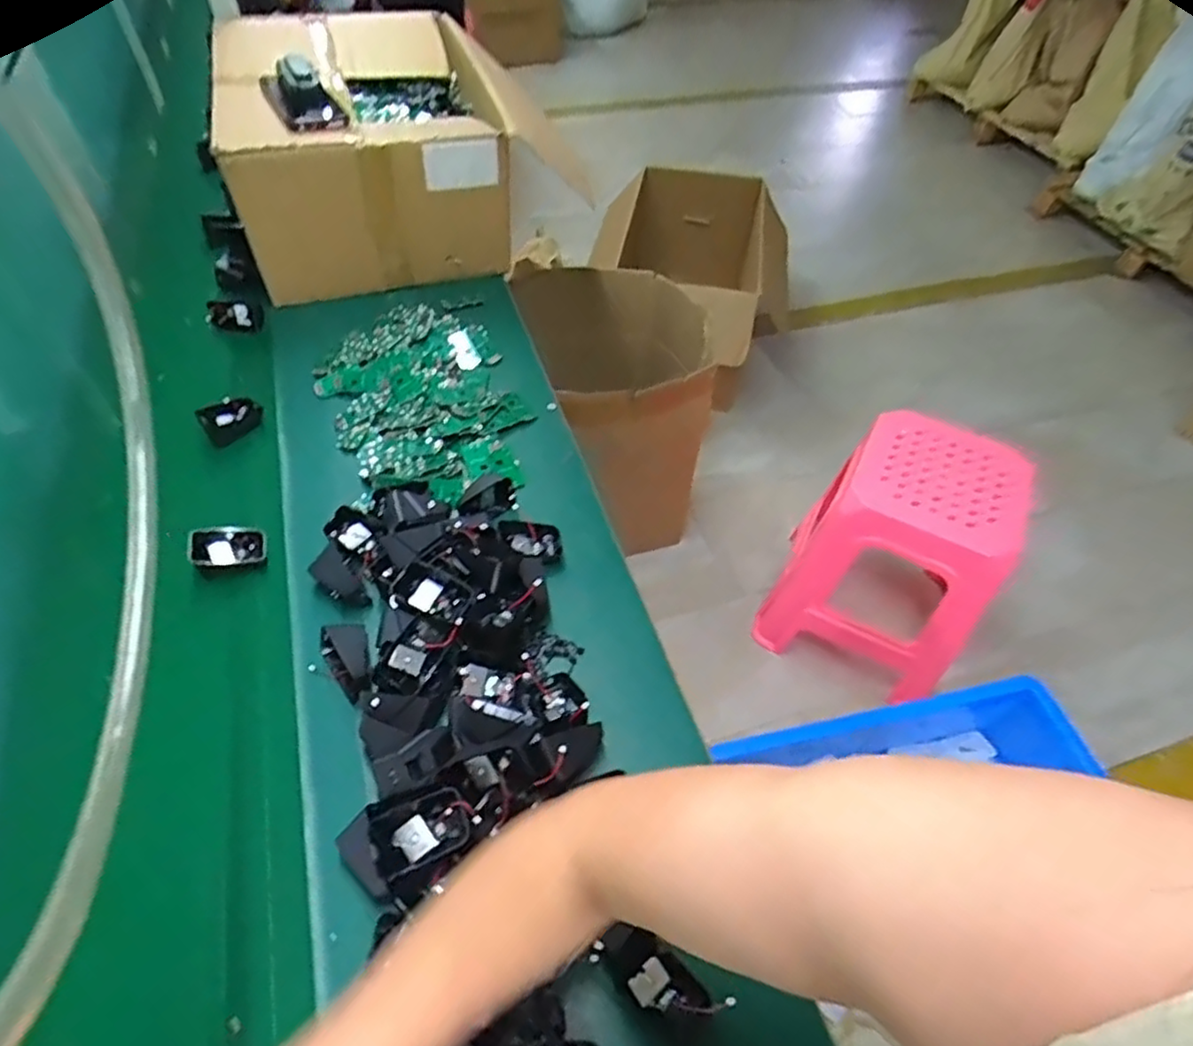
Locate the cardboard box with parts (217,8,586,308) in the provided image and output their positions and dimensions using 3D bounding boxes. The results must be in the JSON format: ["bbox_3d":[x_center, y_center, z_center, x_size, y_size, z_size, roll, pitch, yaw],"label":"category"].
[{"bbox_3d":[-0.369,-0.616,1.084,0.379,0.213,0.529,-13,55,-14],"label":"cardboard box with parts"}]

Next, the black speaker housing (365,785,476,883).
[{"bbox_3d":[-0.131,0.223,0.496,0.071,0.019,0.053,-17,56,-17],"label":"black speaker housing"}]

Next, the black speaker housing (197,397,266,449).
[{"bbox_3d":[-0.448,-0.129,0.828,0.068,0.041,0.035,-31,61,-25],"label":"black speaker housing"}]

